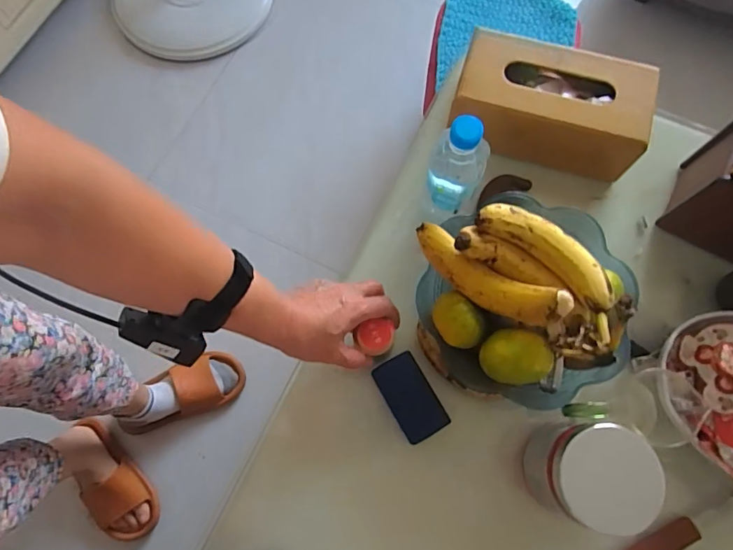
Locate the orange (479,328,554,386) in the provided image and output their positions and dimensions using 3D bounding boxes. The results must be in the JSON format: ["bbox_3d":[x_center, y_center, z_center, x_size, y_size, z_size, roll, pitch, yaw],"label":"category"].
[{"bbox_3d":[0.147,0.081,0.473,0.066,0.048,0.053,-5,74,-1],"label":"orange"}]

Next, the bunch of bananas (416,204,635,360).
[{"bbox_3d":[0.152,-0.007,0.459,0.202,0.066,0.099,39,78,11],"label":"bunch of bananas"}]

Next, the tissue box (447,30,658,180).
[{"bbox_3d":[0.223,-0.206,0.595,0.223,0.082,0.116,14,75,5],"label":"tissue box"}]

